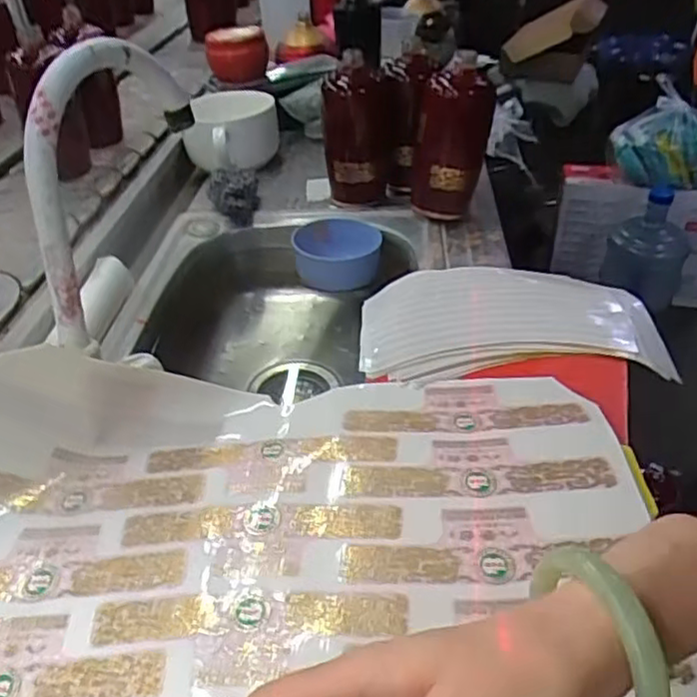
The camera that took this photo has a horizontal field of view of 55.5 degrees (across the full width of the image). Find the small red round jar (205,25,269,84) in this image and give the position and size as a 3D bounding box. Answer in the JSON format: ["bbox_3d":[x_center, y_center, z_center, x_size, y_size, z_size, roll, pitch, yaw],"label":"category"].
[{"bbox_3d":[-0.177,-0.470,1.062,0.099,0.084,0.077,-6,38,-7],"label":"small red round jar"}]

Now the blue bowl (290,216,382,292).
[{"bbox_3d":[-0.013,-0.121,0.827,0.107,0.058,0.107,0,38,2],"label":"blue bowl"}]

